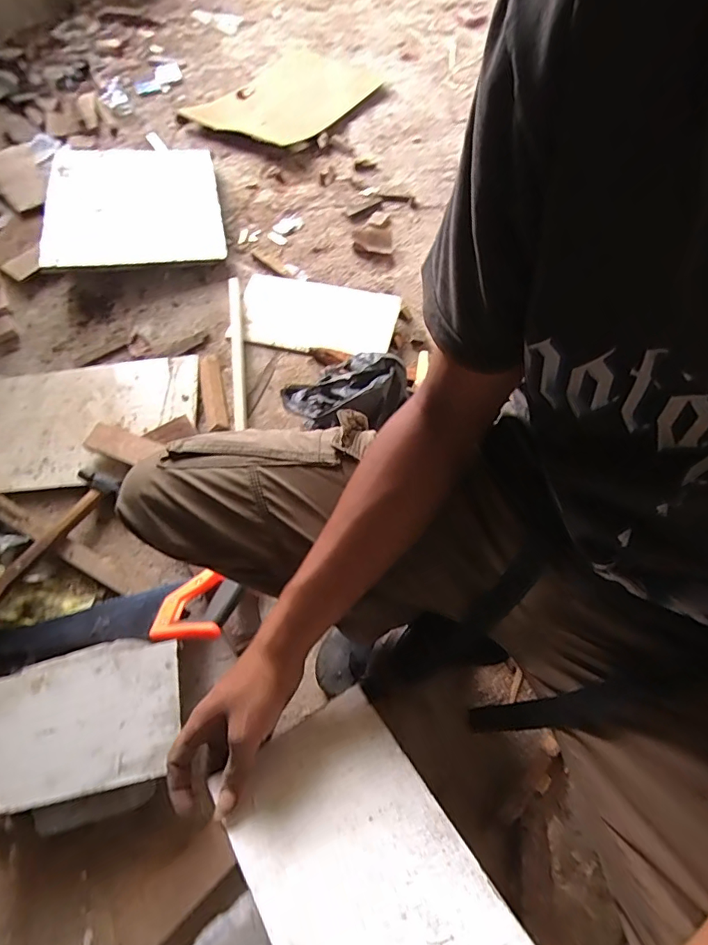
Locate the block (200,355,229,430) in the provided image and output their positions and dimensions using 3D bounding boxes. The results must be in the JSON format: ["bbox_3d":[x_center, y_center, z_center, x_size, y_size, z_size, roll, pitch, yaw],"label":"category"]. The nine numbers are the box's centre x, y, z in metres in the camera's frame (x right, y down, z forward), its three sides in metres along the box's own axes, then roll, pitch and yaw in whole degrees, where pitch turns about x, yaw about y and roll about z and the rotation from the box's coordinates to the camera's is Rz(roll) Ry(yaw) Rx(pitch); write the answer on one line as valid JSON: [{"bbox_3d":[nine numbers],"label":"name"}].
[{"bbox_3d":[-0.271,-0.157,0.930,0.037,0.015,0.179,-13,63,-7],"label":"block"}]

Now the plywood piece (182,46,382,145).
[{"bbox_3d":[-0.197,-1.205,1.532,0.401,0.020,0.568,30,66,15],"label":"plywood piece"}]

